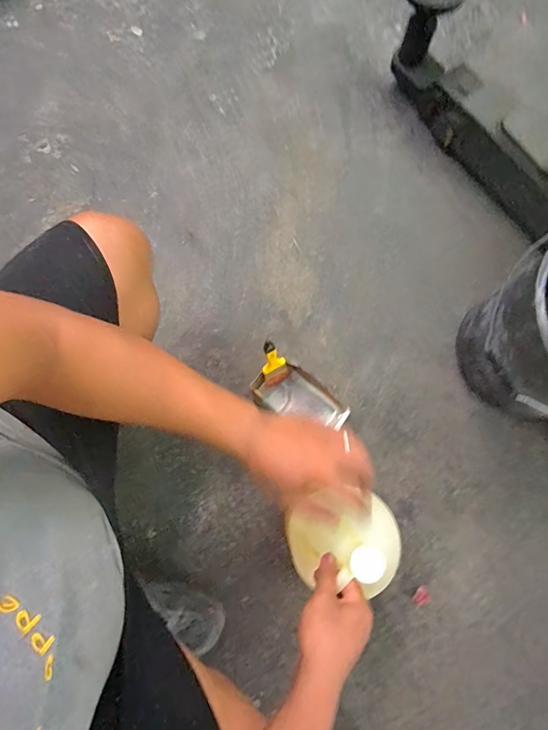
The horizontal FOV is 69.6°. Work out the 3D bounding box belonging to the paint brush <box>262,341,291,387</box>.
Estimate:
[{"bbox_3d":[-0.002,0.002,0.719,0.051,0.160,0.012,-29,66,-1],"label":"paint brush"}]

